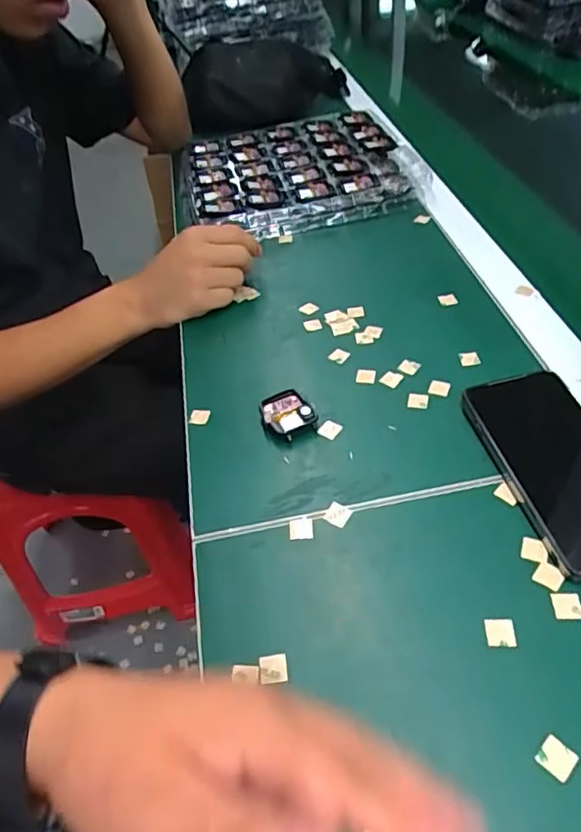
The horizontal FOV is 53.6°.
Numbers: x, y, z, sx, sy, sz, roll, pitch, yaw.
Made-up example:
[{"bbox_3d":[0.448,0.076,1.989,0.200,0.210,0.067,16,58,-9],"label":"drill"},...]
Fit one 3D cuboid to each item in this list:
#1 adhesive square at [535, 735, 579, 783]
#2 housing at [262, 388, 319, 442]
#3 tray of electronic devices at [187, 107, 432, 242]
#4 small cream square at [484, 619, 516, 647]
[{"bbox_3d":[0.132,0.169,0.284,0.016,0.004,0.016,31,56,31],"label":"adhesive square"},{"bbox_3d":[-0.004,0.000,0.461,0.038,0.014,0.045,-27,49,-19],"label":"housing"},{"bbox_3d":[0.007,-0.321,0.753,0.287,0.040,0.267,-12,46,-5],"label":"tray of electronic devices"},{"bbox_3d":[0.120,0.123,0.328,0.016,0.004,0.015,-3,45,3],"label":"small cream square"}]

